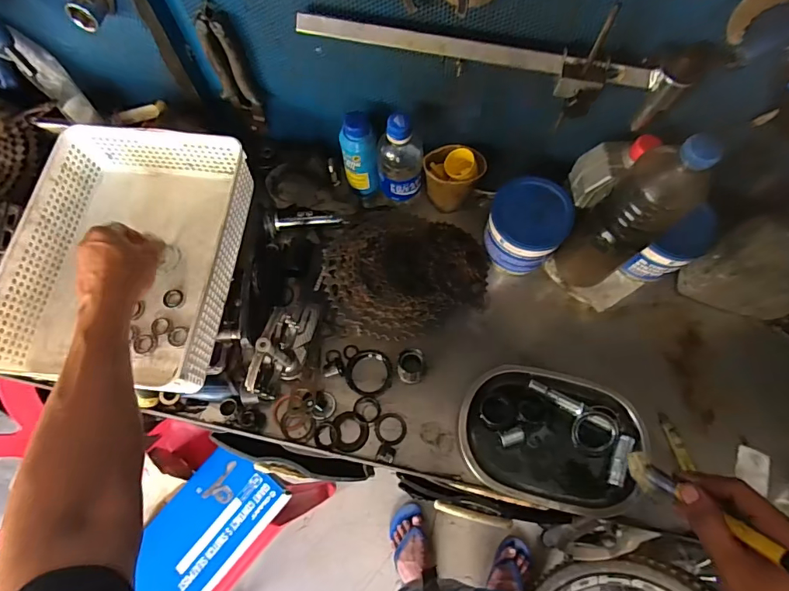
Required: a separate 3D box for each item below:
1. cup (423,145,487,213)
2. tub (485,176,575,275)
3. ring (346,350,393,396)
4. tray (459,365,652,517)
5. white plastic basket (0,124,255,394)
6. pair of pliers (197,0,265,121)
[{"bbox_3d":[0.080,-0.164,0.636,0.071,0.098,0.063,40,75,15],"label":"cup"},{"bbox_3d":[0.176,-0.089,0.606,0.099,0.094,0.100,-1,68,1],"label":"tub"},{"bbox_3d":[-0.033,0.100,0.588,0.060,0.020,0.058,-1,68,1],"label":"ring"},{"bbox_3d":[0.187,0.171,0.547,0.209,0.031,0.152,17,70,8],"label":"tray"},{"bbox_3d":[-0.332,-0.052,0.580,0.245,0.089,0.331,6,69,4],"label":"white plastic basket"},{"bbox_3d":[-0.210,-0.289,0.576,0.043,0.163,0.024,10,72,6],"label":"pair of pliers"}]

